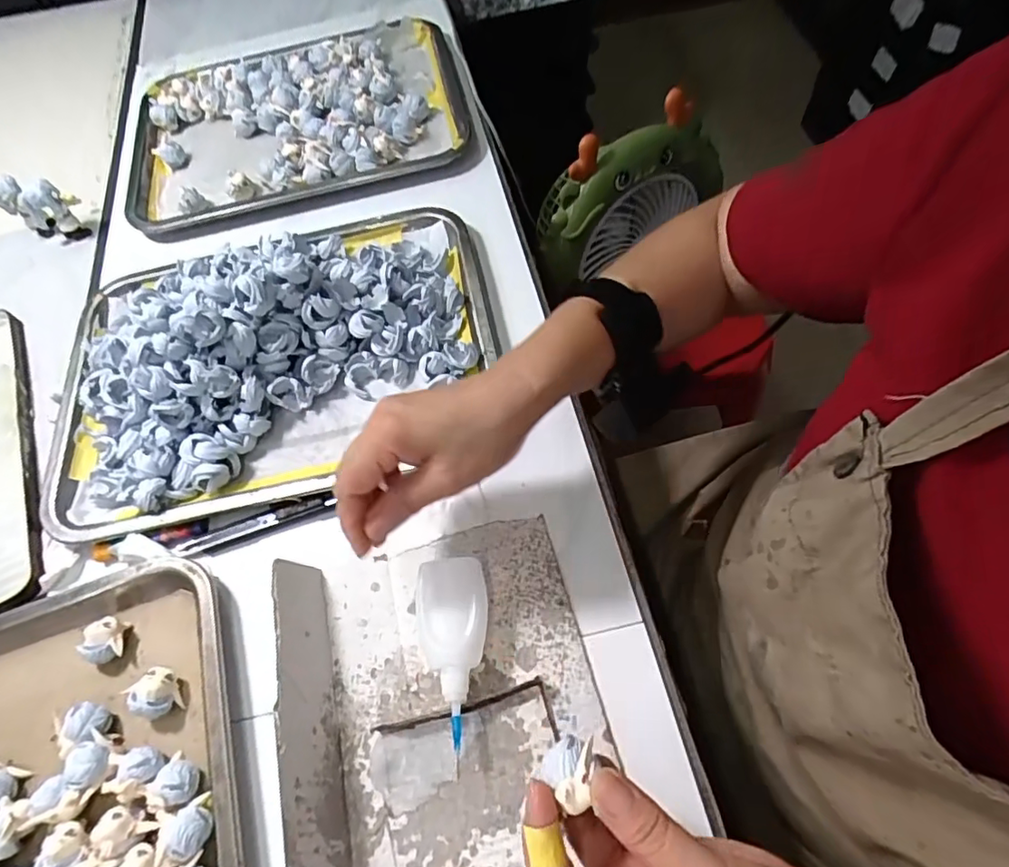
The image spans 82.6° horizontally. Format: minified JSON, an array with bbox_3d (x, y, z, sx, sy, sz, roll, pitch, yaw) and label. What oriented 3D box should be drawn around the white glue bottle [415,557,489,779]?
[{"bbox_3d":[-0.030,0.129,0.343,0.040,0.030,0.105,-4,62,2],"label":"white glue bottle"}]

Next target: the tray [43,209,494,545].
[{"bbox_3d":[-0.182,-0.069,0.441,0.345,0.066,0.237,-13,62,-3],"label":"tray"}]

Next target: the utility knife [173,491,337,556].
[{"bbox_3d":[-0.177,0.062,0.406,0.114,0.008,0.013,-17,63,-5],"label":"utility knife"}]

